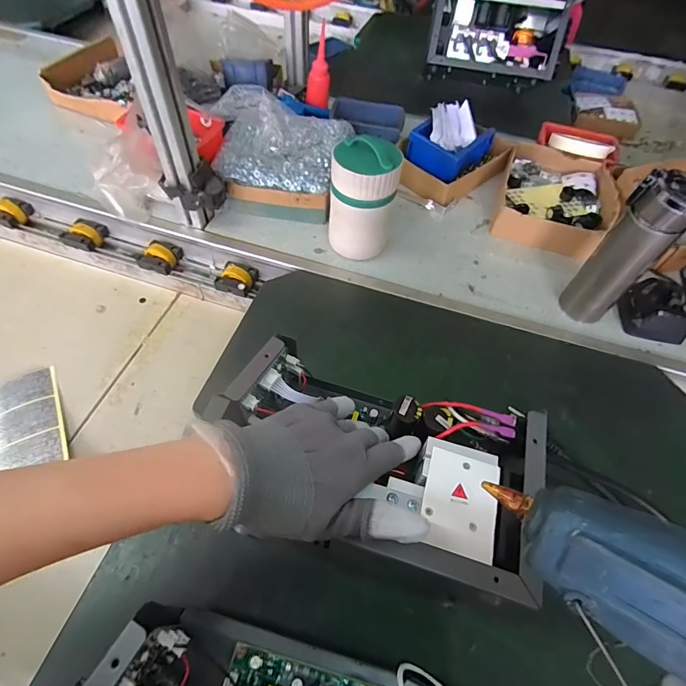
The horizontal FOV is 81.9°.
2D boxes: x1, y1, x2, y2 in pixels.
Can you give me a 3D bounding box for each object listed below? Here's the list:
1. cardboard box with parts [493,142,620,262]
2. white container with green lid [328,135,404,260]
[{"bbox_3d":[0.375,-0.264,0.725,0.162,0.057,0.254,21,57,9],"label":"cardboard box with parts"},{"bbox_3d":[0.025,-0.198,0.575,0.092,0.162,0.080,1,56,-4],"label":"white container with green lid"}]

